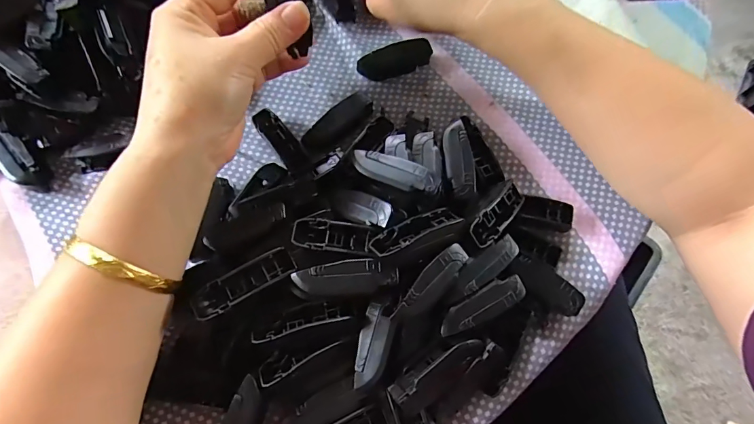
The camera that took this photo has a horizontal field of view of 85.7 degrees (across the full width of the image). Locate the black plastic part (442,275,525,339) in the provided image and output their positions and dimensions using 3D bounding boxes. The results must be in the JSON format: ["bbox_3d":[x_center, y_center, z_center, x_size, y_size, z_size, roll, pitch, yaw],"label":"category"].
[{"bbox_3d":[0.058,0.051,0.224,0.053,0.006,0.015,-25,74,-8],"label":"black plastic part"}]

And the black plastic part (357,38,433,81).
[{"bbox_3d":[0.014,-0.112,0.302,0.056,0.018,0.015,-21,73,-7],"label":"black plastic part"}]

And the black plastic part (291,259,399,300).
[{"bbox_3d":[-0.017,0.036,0.217,0.054,0.015,0.017,-9,72,-3],"label":"black plastic part"}]

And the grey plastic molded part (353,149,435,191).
[{"bbox_3d":[0.009,-0.023,0.228,0.048,0.009,0.017,20,73,6],"label":"grey plastic molded part"}]

